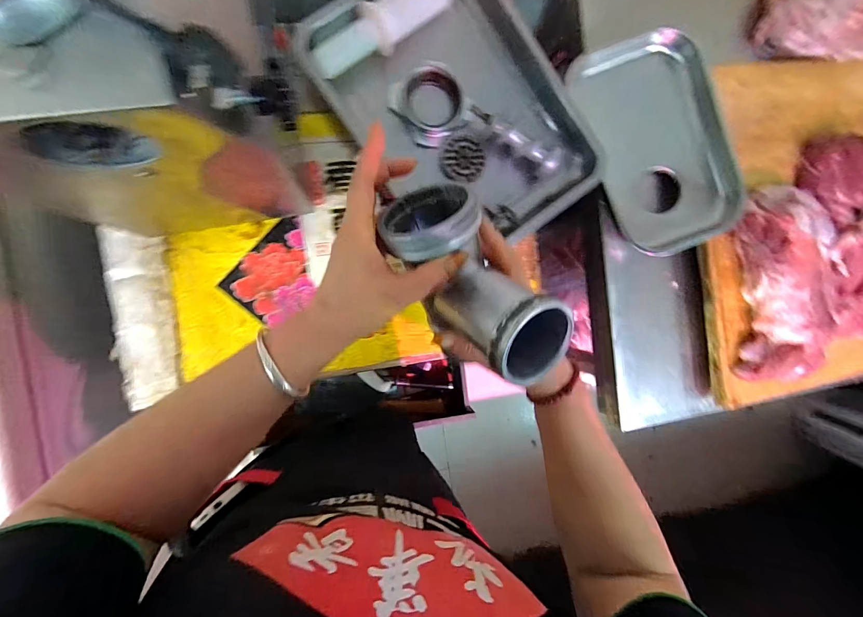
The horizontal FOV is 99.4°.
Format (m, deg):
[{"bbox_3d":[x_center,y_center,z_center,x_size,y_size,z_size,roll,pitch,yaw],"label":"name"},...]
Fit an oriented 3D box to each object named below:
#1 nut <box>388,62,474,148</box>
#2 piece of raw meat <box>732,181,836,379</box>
[{"bbox_3d":[0.000,-0.296,0.529,0.096,0.033,0.099,-43,98,-6],"label":"nut"},{"bbox_3d":[0.551,-0.035,0.568,0.150,0.062,0.303,-5,92,-10],"label":"piece of raw meat"}]

